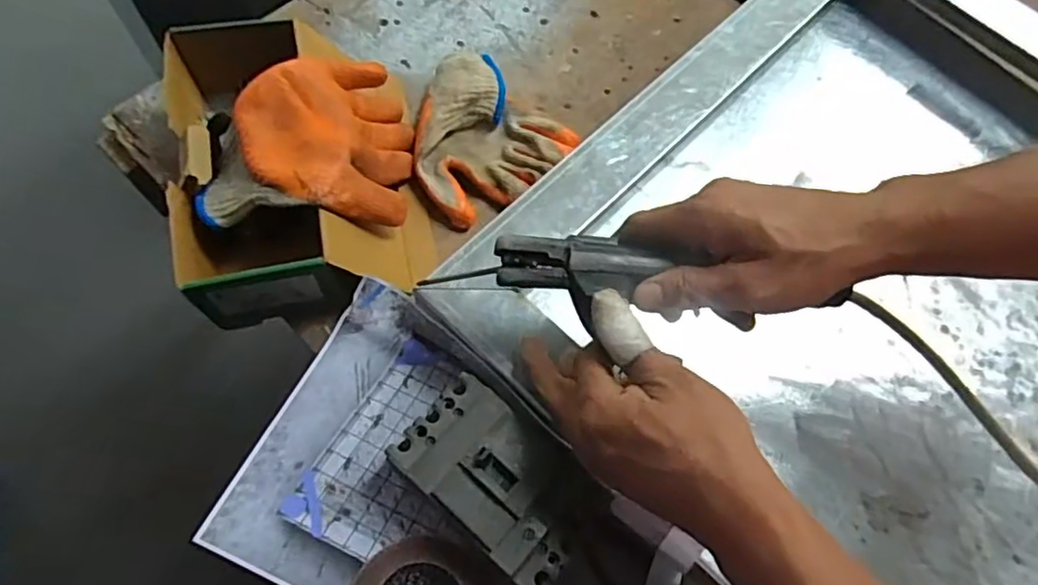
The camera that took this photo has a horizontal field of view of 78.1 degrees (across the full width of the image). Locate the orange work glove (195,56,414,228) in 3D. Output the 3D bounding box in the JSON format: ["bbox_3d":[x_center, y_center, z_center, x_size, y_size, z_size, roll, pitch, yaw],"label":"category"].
[{"bbox_3d":[-0.164,-0.117,0.510,0.147,0.099,0.152,-2,65,-4],"label":"orange work glove"}]

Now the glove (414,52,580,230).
[{"bbox_3d":[-0.040,-0.133,0.563,0.134,0.032,0.136,39,69,14],"label":"glove"}]

